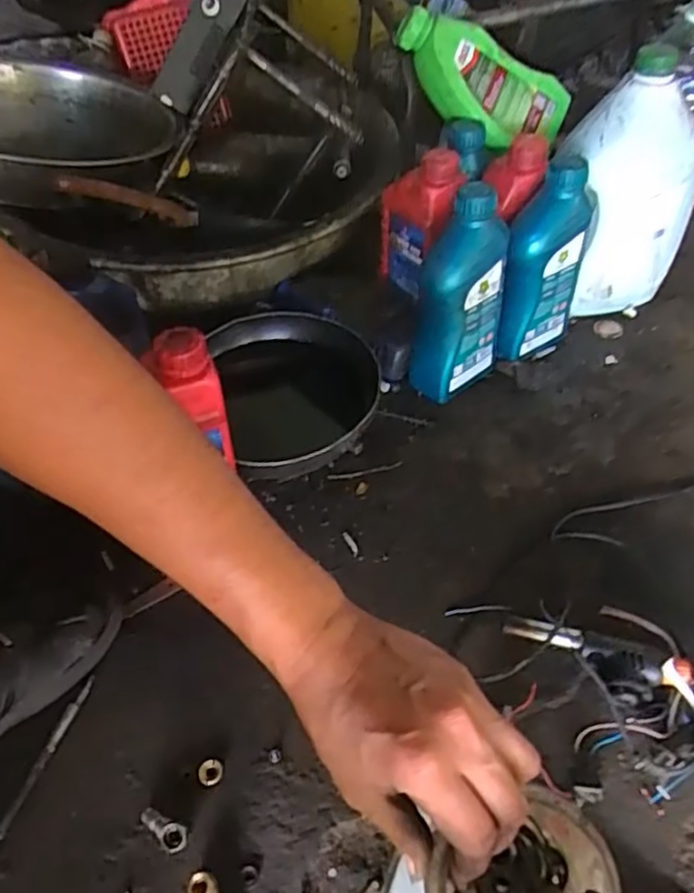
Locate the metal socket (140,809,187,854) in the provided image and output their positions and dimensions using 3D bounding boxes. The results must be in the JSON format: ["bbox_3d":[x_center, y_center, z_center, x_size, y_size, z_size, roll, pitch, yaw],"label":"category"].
[{"bbox_3d":[-0.140,0.290,0.524,0.042,0.013,0.019,25,55,19],"label":"metal socket"}]

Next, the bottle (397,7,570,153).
[{"bbox_3d":[0.163,-0.442,0.853,0.233,0.085,0.086,23,50,-15],"label":"bottle"}]

